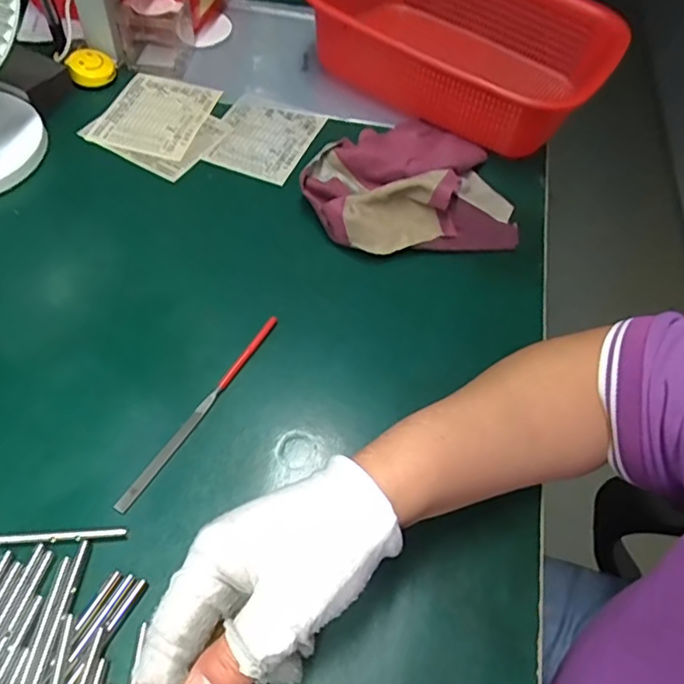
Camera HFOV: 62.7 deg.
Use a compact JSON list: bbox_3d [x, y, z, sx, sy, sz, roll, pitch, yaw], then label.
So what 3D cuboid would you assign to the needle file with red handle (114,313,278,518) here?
[{"bbox_3d":[-0.088,0.039,0.360,0.008,0.005,0.158,28,57,13],"label":"needle file with red handle"}]

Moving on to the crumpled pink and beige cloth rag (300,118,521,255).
[{"bbox_3d":[0.053,-0.150,0.481,0.174,0.044,0.169,-5,56,-9],"label":"crumpled pink and beige cloth rag"}]

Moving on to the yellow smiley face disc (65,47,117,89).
[{"bbox_3d":[-0.243,-0.266,0.546,0.042,0.014,0.045,8,65,-21],"label":"yellow smiley face disc"}]

